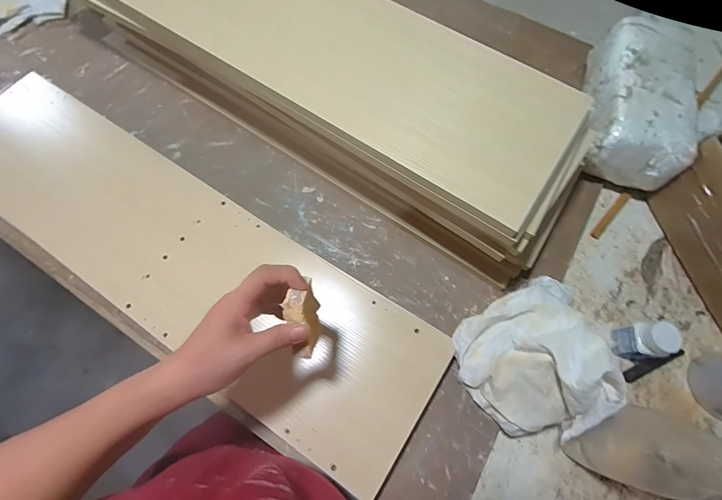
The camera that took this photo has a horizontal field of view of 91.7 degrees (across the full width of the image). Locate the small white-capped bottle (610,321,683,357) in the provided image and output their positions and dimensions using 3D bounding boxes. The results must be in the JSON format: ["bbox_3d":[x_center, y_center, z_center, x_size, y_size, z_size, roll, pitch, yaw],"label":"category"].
[{"bbox_3d":[0.354,0.114,0.443,0.036,0.081,0.036,0,71,-1],"label":"small white-capped bottle"}]

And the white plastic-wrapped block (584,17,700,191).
[{"bbox_3d":[0.410,-0.218,0.521,0.120,0.089,0.224,17,71,5],"label":"white plastic-wrapped block"}]

